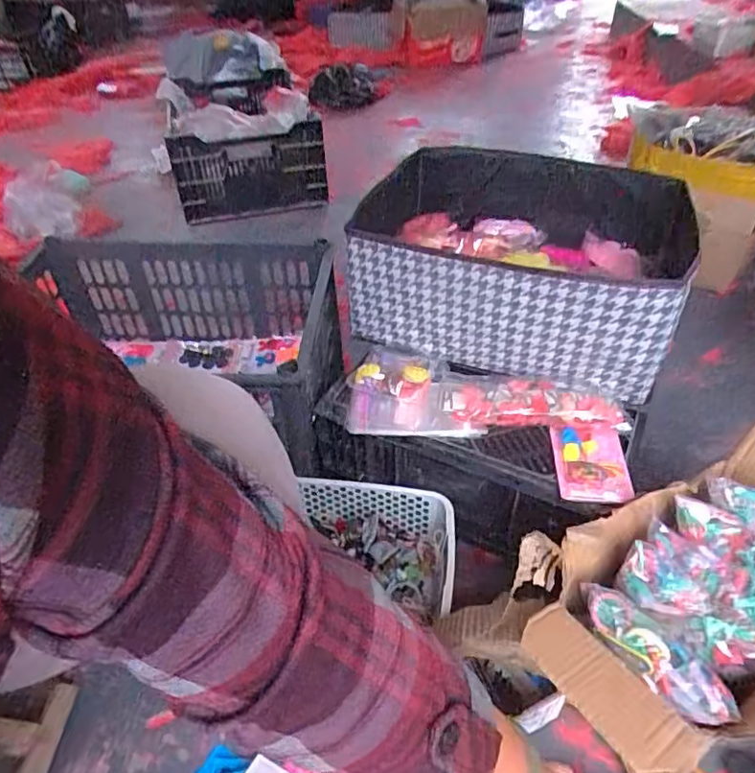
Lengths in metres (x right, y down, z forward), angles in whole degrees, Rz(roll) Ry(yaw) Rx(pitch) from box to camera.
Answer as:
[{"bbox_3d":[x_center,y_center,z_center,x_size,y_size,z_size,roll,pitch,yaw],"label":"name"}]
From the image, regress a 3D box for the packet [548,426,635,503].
[{"bbox_3d":[0.239,0.086,0.638,0.078,0.033,0.087,6,43,9],"label":"packet"}]

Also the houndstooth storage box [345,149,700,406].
[{"bbox_3d":[0.199,-0.185,0.808,0.430,0.165,0.360,18,46,21],"label":"houndstooth storage box"}]

